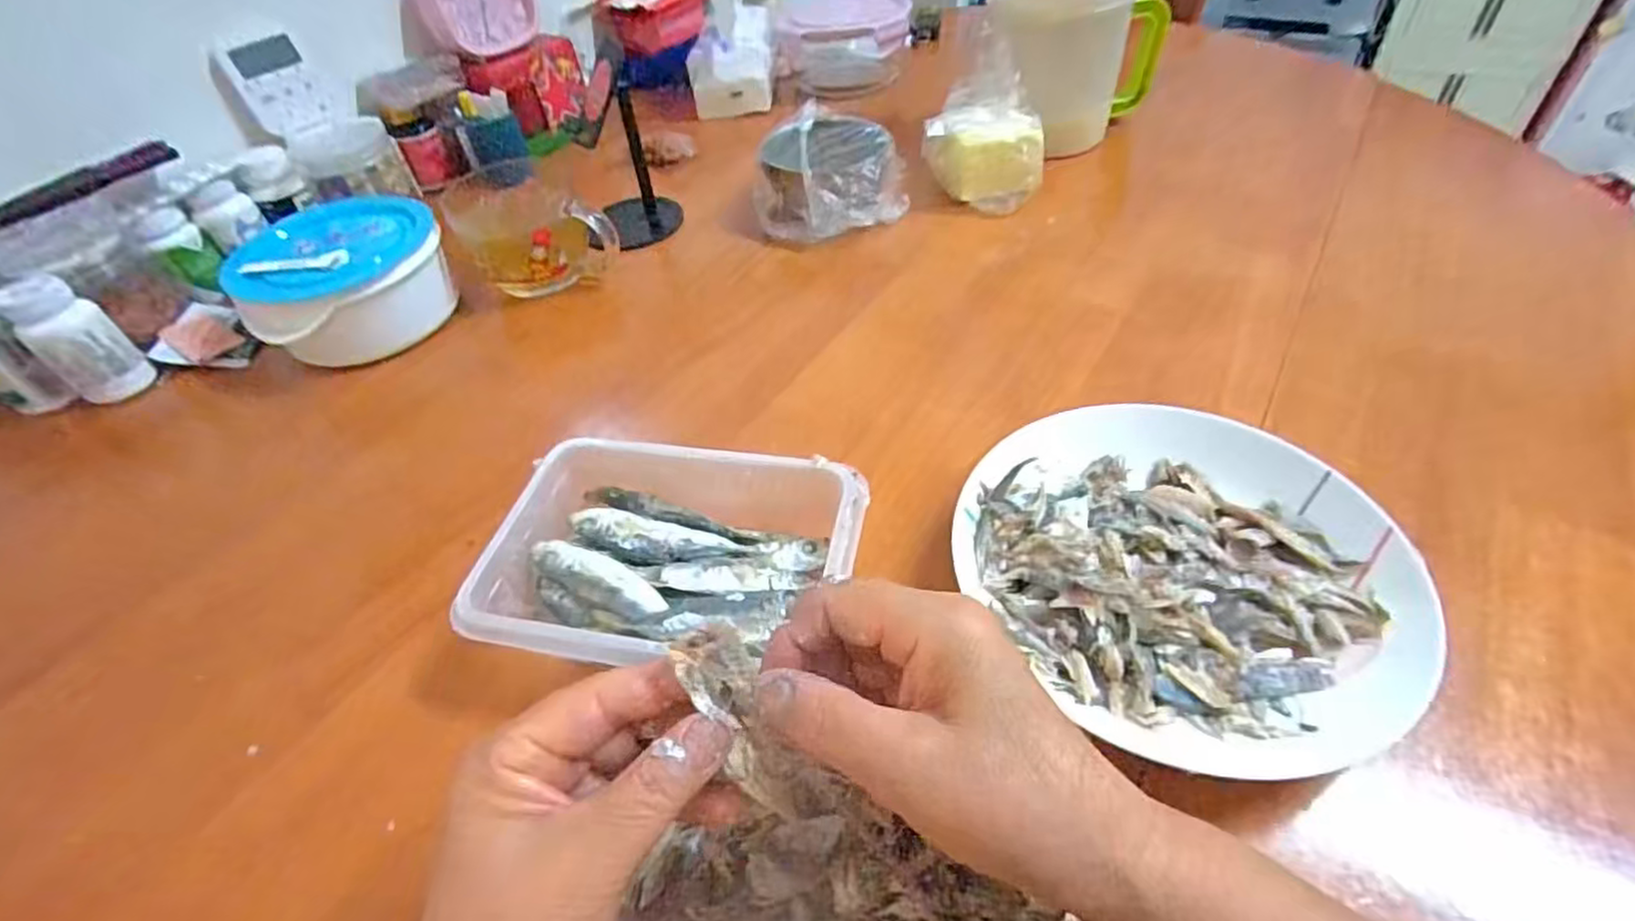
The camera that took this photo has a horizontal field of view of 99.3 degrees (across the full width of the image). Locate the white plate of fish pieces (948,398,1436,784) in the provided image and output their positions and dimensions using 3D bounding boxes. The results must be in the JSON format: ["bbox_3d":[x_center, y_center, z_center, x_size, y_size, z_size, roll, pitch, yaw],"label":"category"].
[{"bbox_3d":[0.172,0.049,0.343,0.195,0.037,0.193,-4,46,4],"label":"white plate of fish pieces"}]

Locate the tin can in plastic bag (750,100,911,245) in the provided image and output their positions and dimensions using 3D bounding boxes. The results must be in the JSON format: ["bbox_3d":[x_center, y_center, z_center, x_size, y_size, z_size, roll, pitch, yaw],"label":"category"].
[{"bbox_3d":[0.012,-0.264,0.646,0.133,0.067,0.142,-3,46,5],"label":"tin can in plastic bag"}]

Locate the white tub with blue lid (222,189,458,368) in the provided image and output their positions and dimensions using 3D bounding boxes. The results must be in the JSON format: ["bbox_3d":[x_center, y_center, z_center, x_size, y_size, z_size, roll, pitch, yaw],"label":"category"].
[{"bbox_3d":[-0.375,-0.141,0.565,0.148,0.089,0.147,-36,52,-24],"label":"white tub with blue lid"}]

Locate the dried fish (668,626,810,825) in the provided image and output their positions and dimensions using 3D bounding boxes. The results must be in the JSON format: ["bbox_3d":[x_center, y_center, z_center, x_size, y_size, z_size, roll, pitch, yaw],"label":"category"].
[{"bbox_3d":[-0.024,0.086,0.229,0.021,0.069,0.007,-27,8,-18],"label":"dried fish"}]

